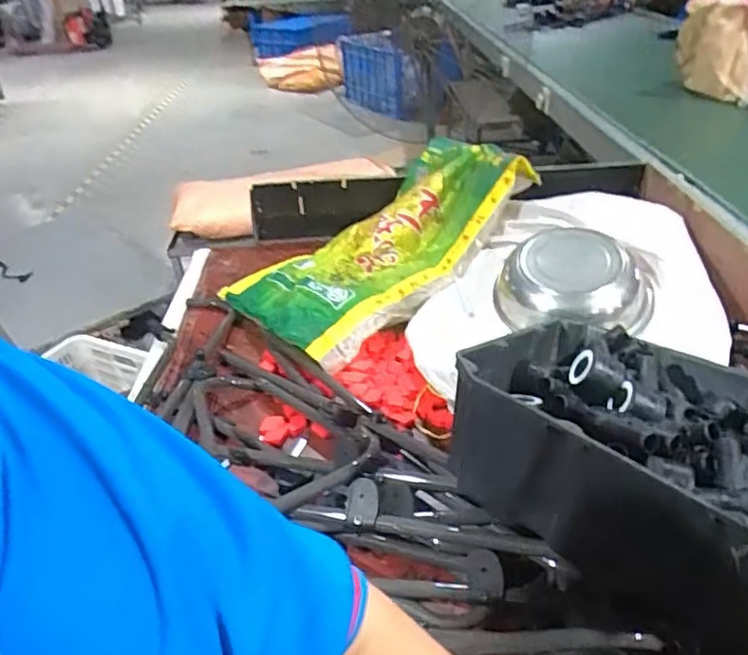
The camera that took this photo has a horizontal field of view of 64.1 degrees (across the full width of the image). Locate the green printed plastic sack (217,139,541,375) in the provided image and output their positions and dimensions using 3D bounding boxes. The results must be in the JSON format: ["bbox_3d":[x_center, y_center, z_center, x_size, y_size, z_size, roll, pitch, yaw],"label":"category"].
[{"bbox_3d":[0.038,-0.223,1.540,0.829,0.178,0.537,-36,41,-6],"label":"green printed plastic sack"}]

